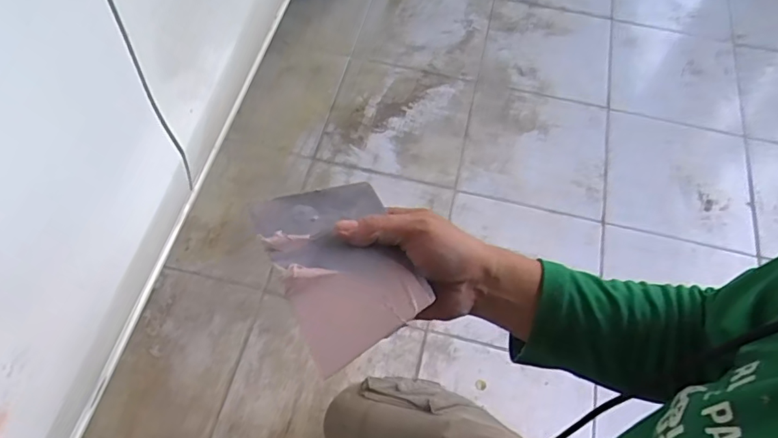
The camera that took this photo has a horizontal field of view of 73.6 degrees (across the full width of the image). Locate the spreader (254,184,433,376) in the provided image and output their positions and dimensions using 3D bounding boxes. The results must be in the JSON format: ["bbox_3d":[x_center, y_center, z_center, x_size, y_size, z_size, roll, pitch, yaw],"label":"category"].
[{"bbox_3d":[-0.035,0.031,0.389,0.094,0.019,0.133,-25,66,-12],"label":"spreader"}]

